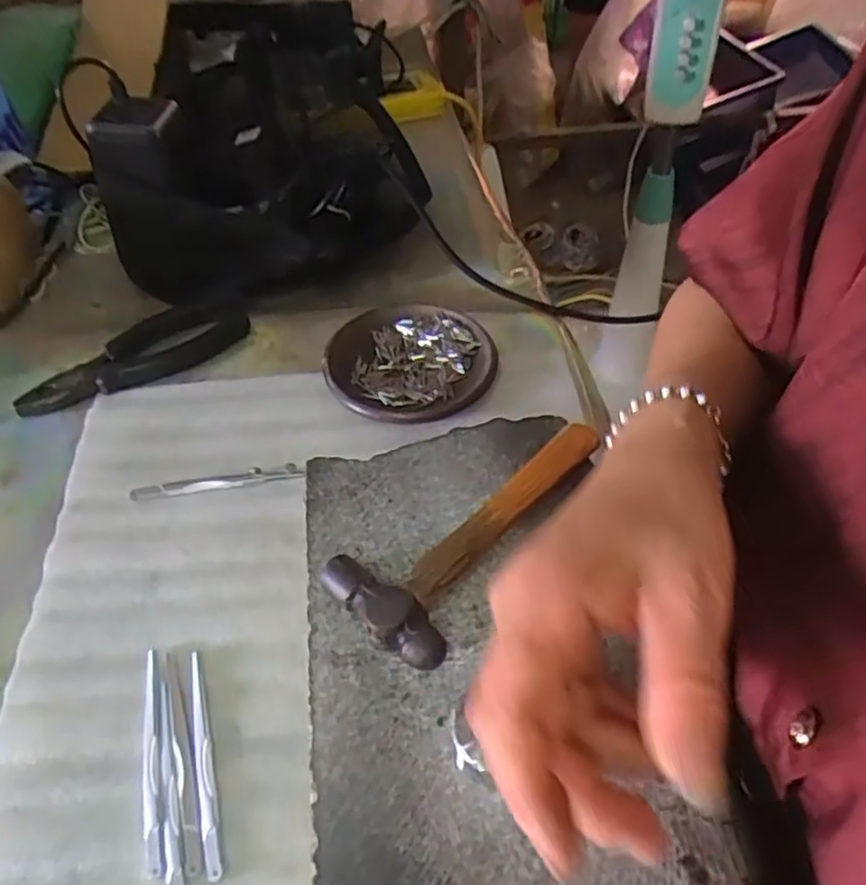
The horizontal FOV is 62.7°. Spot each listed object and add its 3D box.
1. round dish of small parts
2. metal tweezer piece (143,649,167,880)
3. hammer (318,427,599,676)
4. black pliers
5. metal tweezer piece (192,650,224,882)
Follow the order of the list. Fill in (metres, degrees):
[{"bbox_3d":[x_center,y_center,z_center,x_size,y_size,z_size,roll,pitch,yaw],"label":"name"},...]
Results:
[{"bbox_3d":[-0.015,-0.054,0.480,0.110,0.013,0.106,-2,49,2],"label":"round dish of small parts"},{"bbox_3d":[-0.130,0.144,0.329,0.009,0.004,0.102,-14,50,-8],"label":"metal tweezer piece"},{"bbox_3d":[0.019,0.034,0.336,0.060,0.022,0.149,30,58,26],"label":"hammer"},{"bbox_3d":[-0.208,-0.060,0.496,0.155,0.014,0.060,-31,54,-21],"label":"black pliers"},{"bbox_3d":[-0.105,0.144,0.327,0.008,0.005,0.101,-14,50,-8],"label":"metal tweezer piece"}]

